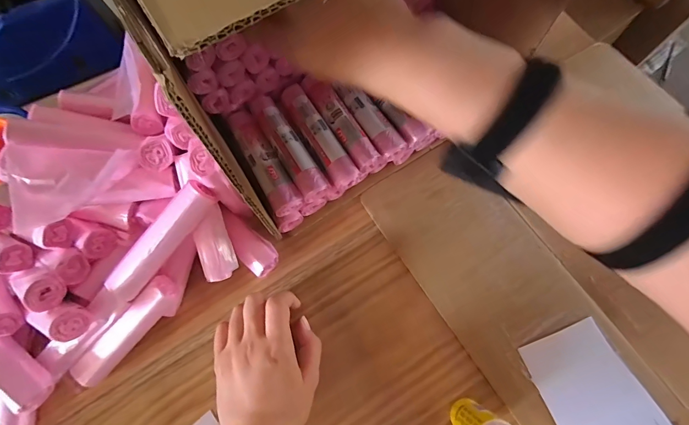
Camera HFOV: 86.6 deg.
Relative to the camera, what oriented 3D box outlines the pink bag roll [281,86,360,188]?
[{"bbox_3d":[-0.025,-0.078,0.367,0.025,0.021,0.116,-32,74,-8],"label":"pink bag roll"}]

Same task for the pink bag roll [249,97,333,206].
[{"bbox_3d":[-0.057,-0.067,0.374,0.027,0.027,0.123,-30,74,-7],"label":"pink bag roll"}]

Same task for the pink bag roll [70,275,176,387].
[{"bbox_3d":[-0.200,0.111,0.334,0.026,0.023,0.117,43,92,14],"label":"pink bag roll"}]

